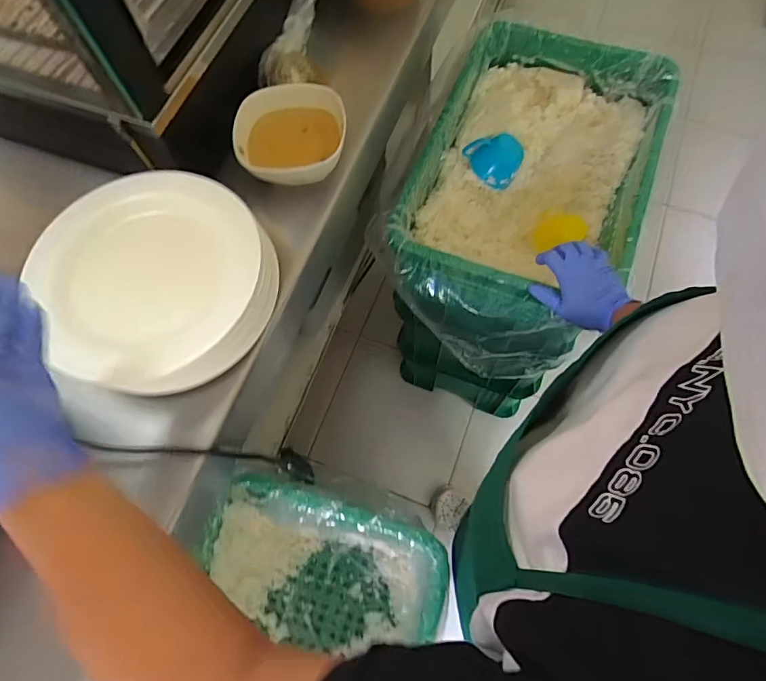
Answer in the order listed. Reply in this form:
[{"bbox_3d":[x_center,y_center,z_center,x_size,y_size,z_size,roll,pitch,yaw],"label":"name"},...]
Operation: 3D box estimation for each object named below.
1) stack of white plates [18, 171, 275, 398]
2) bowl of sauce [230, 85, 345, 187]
[{"bbox_3d":[-0.233,-0.071,0.526,0.222,0.070,0.236,-24,70,-8],"label":"stack of white plates"},{"bbox_3d":[-0.114,-0.244,0.611,0.134,0.076,0.129,0,68,1],"label":"bowl of sauce"}]

